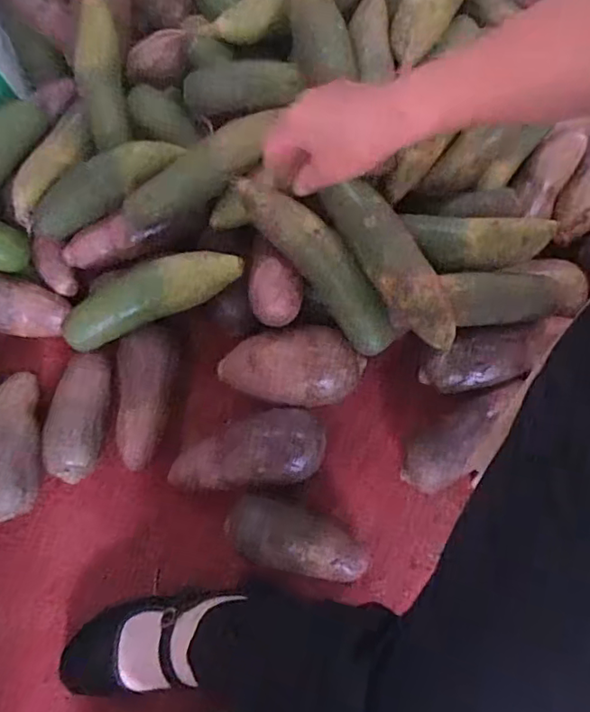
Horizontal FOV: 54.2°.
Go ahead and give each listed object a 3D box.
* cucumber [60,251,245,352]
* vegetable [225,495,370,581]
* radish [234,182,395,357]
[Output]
[{"bbox_3d":[-0.158,-0.064,0.646,0.201,0.066,0.052,-19,73,-5],"label":"cucumber"},{"bbox_3d":[0.002,0.199,0.624,0.152,0.054,0.066,15,73,6],"label":"vegetable"},{"bbox_3d":[0.027,-0.106,0.624,0.050,0.045,0.231,-40,85,-11],"label":"radish"}]

